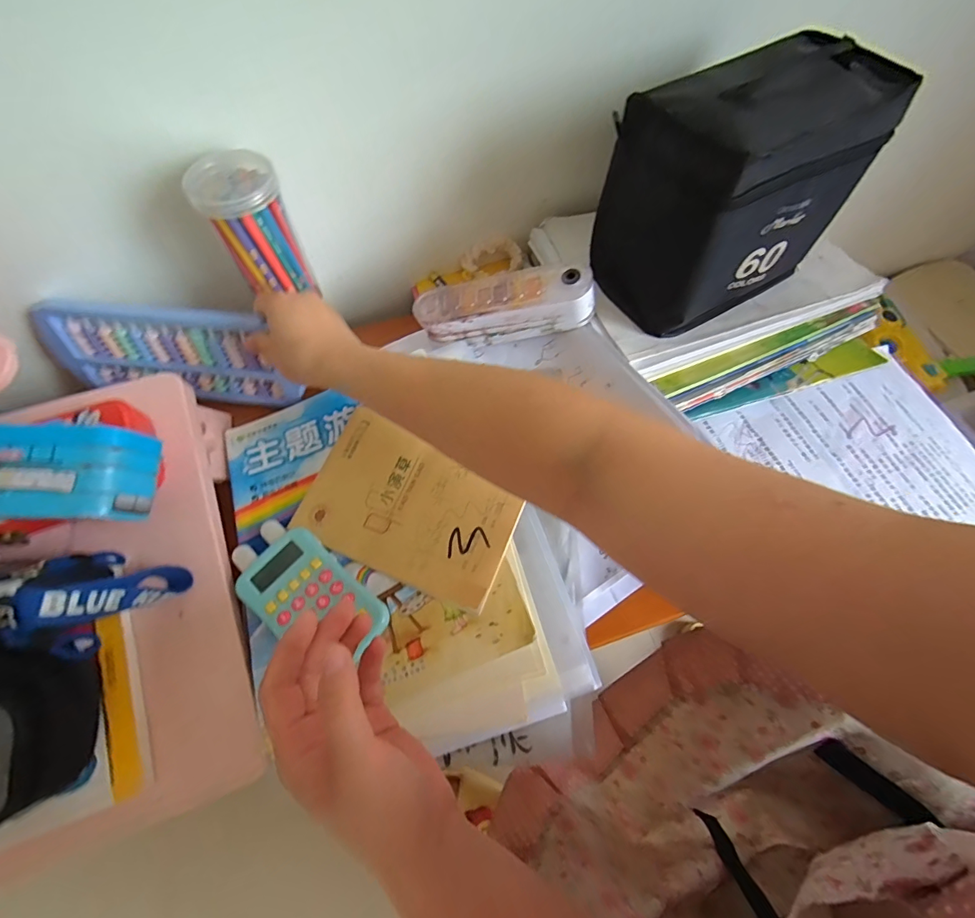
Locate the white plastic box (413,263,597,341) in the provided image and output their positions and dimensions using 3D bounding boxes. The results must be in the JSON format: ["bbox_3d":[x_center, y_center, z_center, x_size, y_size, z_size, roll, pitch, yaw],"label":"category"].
[{"bbox_3d":[0.017,-0.147,0.433,0.168,0.059,0.042,-4,63,12],"label":"white plastic box"}]

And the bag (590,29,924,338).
[{"bbox_3d":[0.210,-0.224,0.394,0.189,0.183,0.121,-28,67,-13],"label":"bag"}]

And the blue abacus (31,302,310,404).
[{"bbox_3d":[-0.308,-0.103,0.437,0.236,0.093,0.012,4,40,2],"label":"blue abacus"}]

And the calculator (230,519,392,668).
[{"bbox_3d":[-0.146,0.102,0.352,0.134,0.014,0.068,38,69,17],"label":"calculator"}]

